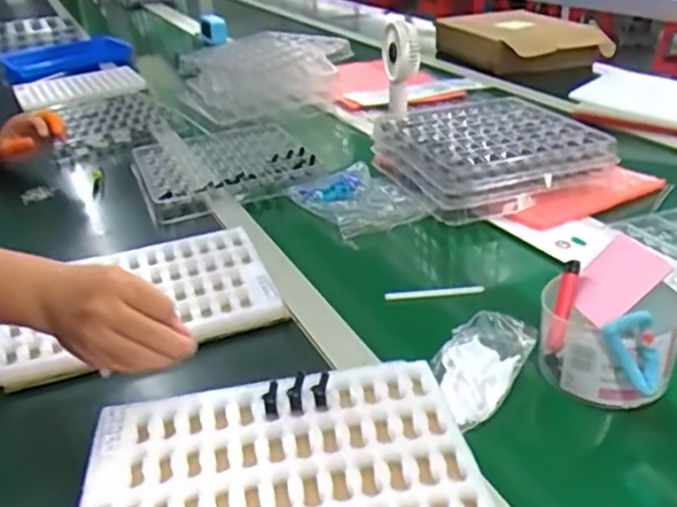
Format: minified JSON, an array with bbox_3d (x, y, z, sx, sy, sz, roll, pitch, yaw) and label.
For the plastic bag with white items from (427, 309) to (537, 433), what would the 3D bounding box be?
[{"bbox_3d":[0.119,0.096,0.574,0.071,0.033,0.117,15,34,31],"label":"plastic bag with white items"}]

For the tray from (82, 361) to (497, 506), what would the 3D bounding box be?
[{"bbox_3d":[-0.041,0.163,0.474,0.269,0.031,0.189,-8,29,-7],"label":"tray"}]

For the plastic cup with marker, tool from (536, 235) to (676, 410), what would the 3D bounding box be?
[{"bbox_3d":[0.235,0.059,0.564,0.106,0.103,0.106,18,36,35],"label":"plastic cup with marker, tool"}]

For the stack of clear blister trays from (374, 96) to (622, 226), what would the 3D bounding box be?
[{"bbox_3d":[0.210,-0.148,0.946,0.249,0.067,0.254,-13,30,-19],"label":"stack of clear blister trays"}]

